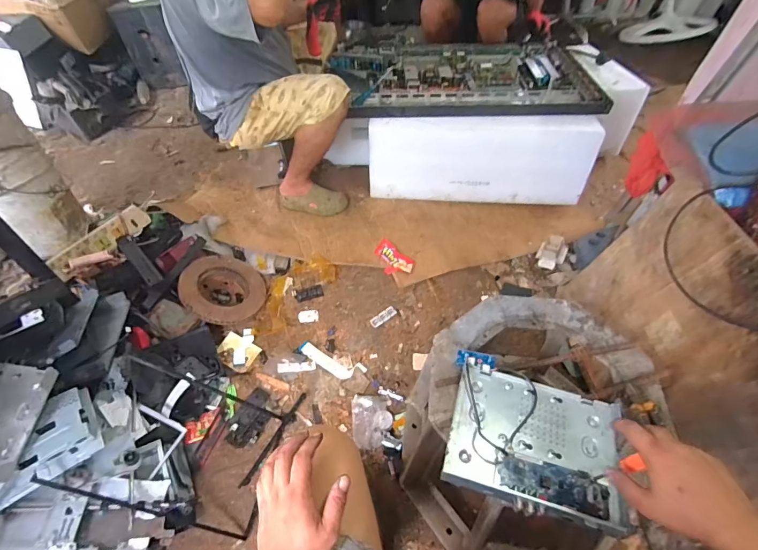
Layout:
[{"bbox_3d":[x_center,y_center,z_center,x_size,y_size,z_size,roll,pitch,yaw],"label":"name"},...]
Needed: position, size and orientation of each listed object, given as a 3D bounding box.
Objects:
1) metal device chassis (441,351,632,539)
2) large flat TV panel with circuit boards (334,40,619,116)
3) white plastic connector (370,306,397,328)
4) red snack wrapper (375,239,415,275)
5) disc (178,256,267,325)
[{"bbox_3d":[0.246,0.252,0.629,0.255,0.042,0.219,13,51,13],"label":"metal device chassis"},{"bbox_3d":[0.343,-0.781,1.558,1.034,0.089,0.640,-4,50,-5],"label":"large flat TV panel with circuit boards"},{"bbox_3d":[0.014,0.128,1.229,0.089,0.009,0.035,-33,55,-24],"label":"white plastic connector"},{"bbox_3d":[0.046,-0.053,1.327,0.088,0.042,0.158,-34,56,-24],"label":"red snack wrapper"},{"bbox_3d":[-0.476,0.054,1.212,0.238,0.063,0.221,17,45,-17],"label":"disc"}]

